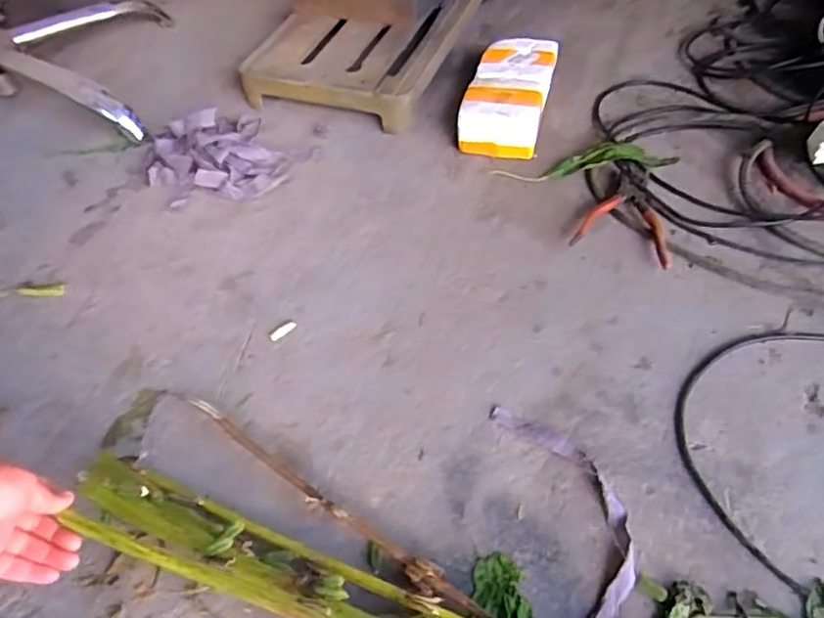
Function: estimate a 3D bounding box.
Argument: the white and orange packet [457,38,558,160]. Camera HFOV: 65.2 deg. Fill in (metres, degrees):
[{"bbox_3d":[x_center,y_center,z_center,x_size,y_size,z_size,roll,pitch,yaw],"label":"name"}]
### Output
[{"bbox_3d":[0.158,-0.343,1.040,0.119,0.079,0.234,11,52,13],"label":"white and orange packet"}]

